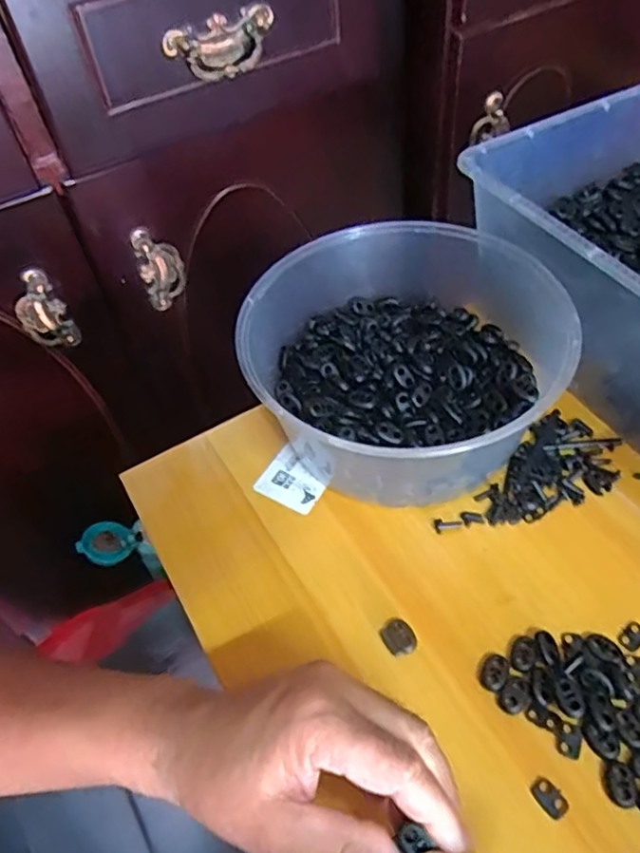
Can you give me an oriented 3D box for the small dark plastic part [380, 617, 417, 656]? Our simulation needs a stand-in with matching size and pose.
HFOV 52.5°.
[{"bbox_3d":[0.049,0.130,0.403,0.020,0.004,0.024,-23,53,-13],"label":"small dark plastic part"}]

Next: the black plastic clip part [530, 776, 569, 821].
[{"bbox_3d":[0.122,0.197,0.344,0.012,0.004,0.019,-26,53,-15],"label":"black plastic clip part"}]

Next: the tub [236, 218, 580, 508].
[{"bbox_3d":[0.071,-0.059,0.492,0.219,0.096,0.222,-3,51,4],"label":"tub"}]

